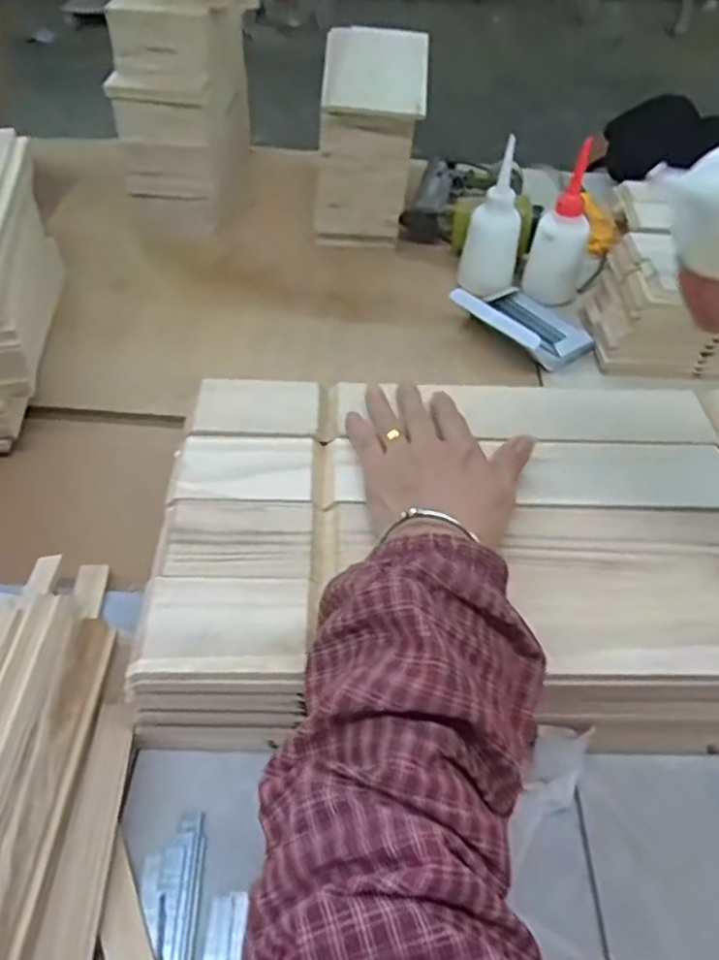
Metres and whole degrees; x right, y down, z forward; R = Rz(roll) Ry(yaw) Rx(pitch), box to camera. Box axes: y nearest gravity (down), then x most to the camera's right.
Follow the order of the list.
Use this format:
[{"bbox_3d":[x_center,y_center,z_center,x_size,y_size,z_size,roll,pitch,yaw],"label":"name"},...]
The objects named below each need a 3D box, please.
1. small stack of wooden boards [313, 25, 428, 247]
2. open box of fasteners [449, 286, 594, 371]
[{"bbox_3d":[0.015,-0.422,0.856,0.115,0.179,0.239,5,48,1],"label":"small stack of wooden boards"},{"bbox_3d":[0.175,-0.173,0.728,0.122,0.040,0.128,-26,54,-24],"label":"open box of fasteners"}]

